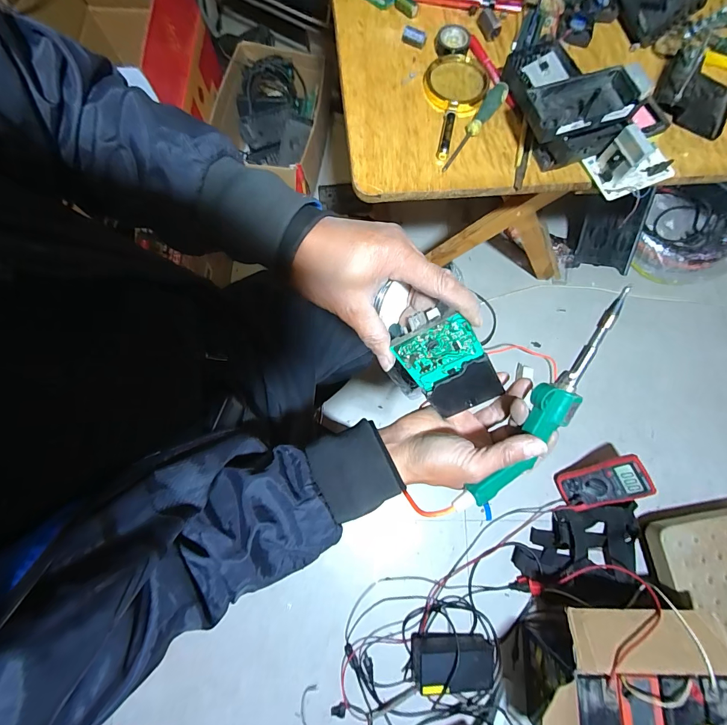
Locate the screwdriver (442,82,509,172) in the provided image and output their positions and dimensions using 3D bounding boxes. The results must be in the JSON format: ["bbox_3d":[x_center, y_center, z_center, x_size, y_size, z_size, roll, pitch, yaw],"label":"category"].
[{"bbox_3d":[0.153,-0.321,0.485,0.024,0.028,0.145,31,77,6],"label":"screwdriver"}]

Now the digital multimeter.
[{"bbox_3d":[0.569,0.290,0.850,0.189,0.036,0.094,-28,70,29],"label":"digital multimeter"}]

